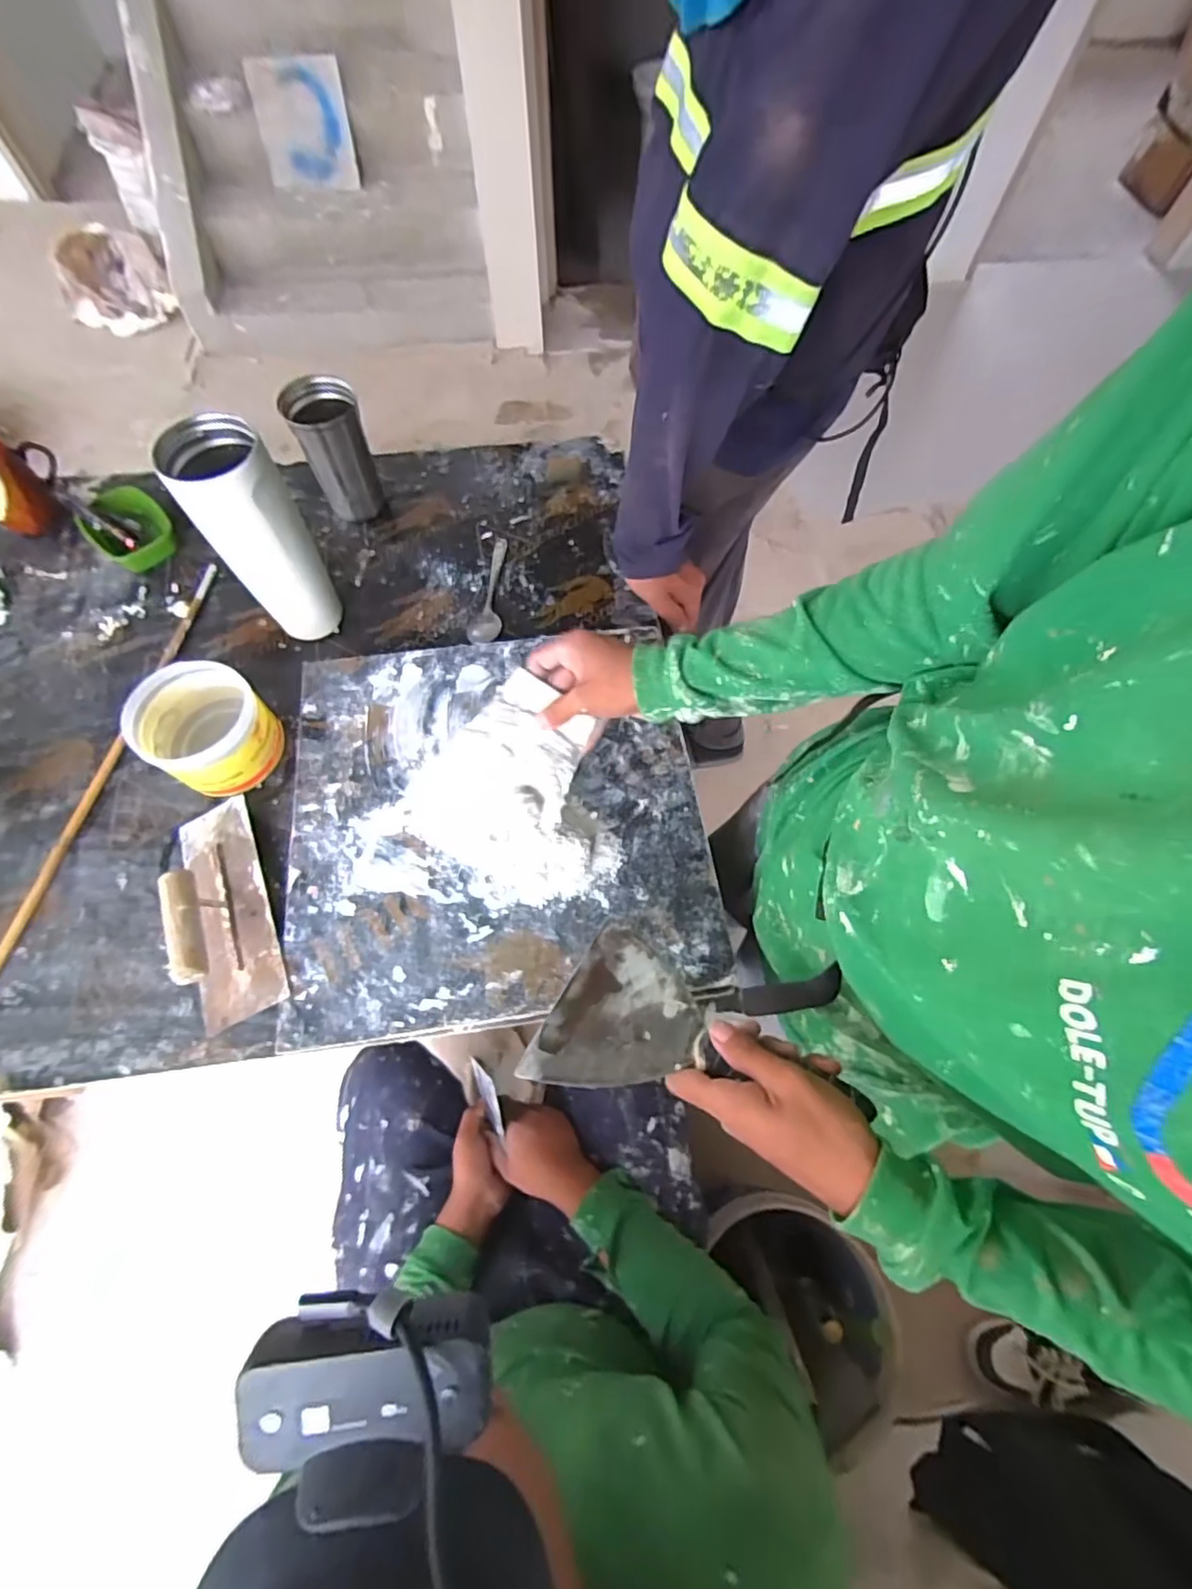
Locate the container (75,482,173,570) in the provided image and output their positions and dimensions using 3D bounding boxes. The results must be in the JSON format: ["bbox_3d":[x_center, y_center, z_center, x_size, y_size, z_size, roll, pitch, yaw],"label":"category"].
[{"bbox_3d":[-0.592,-0.339,0.764,0.087,0.041,0.119,-42,73,-17],"label":"container"}]

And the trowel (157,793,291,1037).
[{"bbox_3d":[-0.356,0.098,0.553,0.085,0.075,0.220,-23,68,-11],"label":"trowel"}]

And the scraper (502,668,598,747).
[{"bbox_3d":[-0.041,-0.076,0.516,0.081,0.004,0.031,34,109,-4],"label":"scraper"}]

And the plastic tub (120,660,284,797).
[{"bbox_3d":[-0.398,-0.065,0.613,0.113,0.086,0.108,0,66,-1],"label":"plastic tub"}]

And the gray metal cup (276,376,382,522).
[{"bbox_3d":[-0.319,-0.423,0.742,0.077,0.149,0.080,0,66,-1],"label":"gray metal cup"}]

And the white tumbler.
[{"bbox_3d":[-0.349,-0.262,0.631,0.085,0.227,0.085,0,66,-1],"label":"white tumbler"}]

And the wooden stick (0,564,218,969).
[{"bbox_3d":[-0.533,-0.003,0.625,0.022,0.015,0.610,9,66,3],"label":"wooden stick"}]

